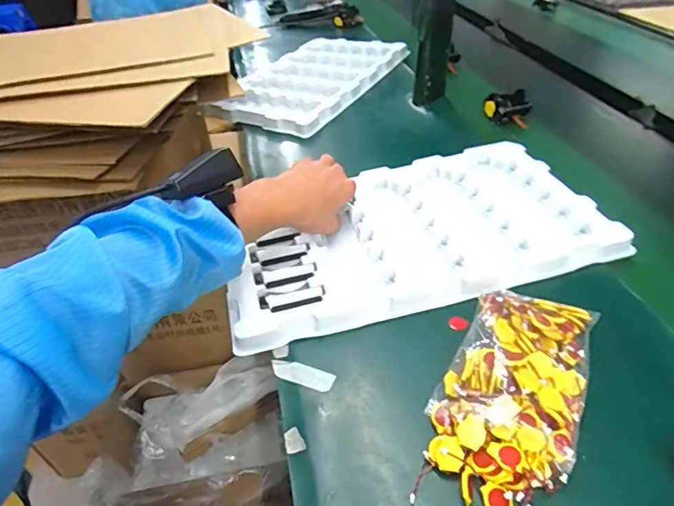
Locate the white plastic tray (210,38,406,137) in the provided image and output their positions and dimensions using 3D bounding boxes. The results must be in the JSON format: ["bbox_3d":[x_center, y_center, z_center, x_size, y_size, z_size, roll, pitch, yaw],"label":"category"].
[{"bbox_3d":[-0.049,-0.361,0.972,0.253,0.035,0.429,18,45,24],"label":"white plastic tray"}]

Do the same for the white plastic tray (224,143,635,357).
[{"bbox_3d":[0.079,-0.031,0.558,0.420,0.027,0.240,-13,41,-10],"label":"white plastic tray"}]

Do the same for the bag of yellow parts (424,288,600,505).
[{"bbox_3d":[0.148,0.107,0.390,0.103,0.035,0.202,20,46,26],"label":"bag of yellow parts"}]

